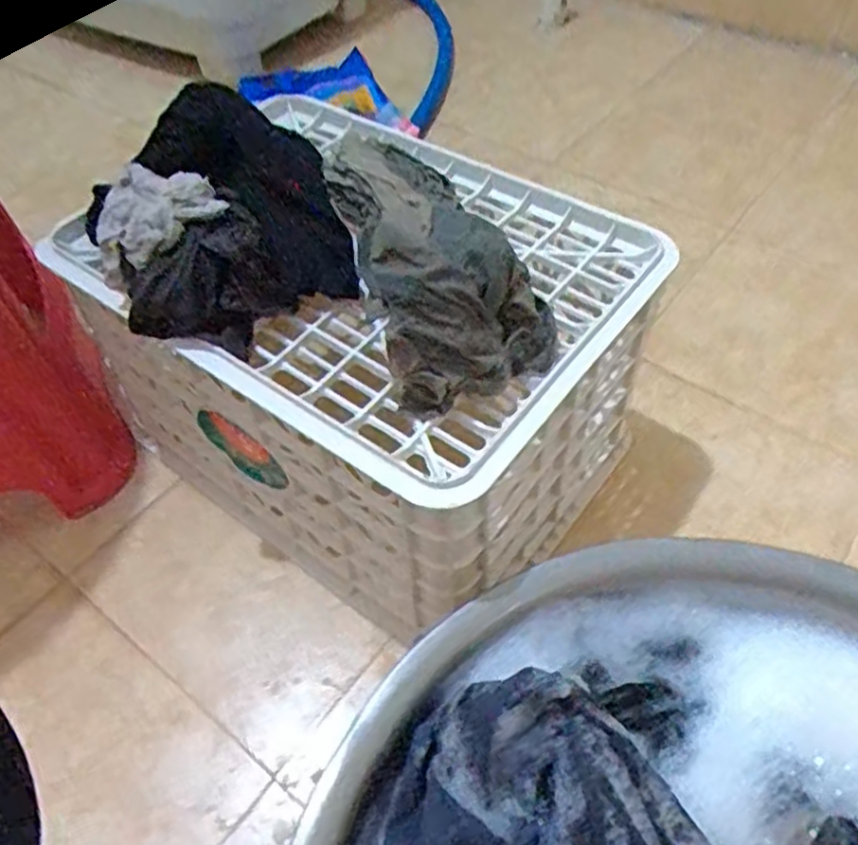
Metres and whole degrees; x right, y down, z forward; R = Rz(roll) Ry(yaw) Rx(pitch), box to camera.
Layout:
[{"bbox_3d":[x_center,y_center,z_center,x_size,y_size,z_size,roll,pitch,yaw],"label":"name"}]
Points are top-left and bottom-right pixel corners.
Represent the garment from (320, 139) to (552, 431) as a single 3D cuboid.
[{"bbox_3d":[-0.012,-0.144,0.543,0.122,0.097,0.276,-21,53,-13],"label":"garment"}]

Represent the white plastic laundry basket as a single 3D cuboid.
[{"bbox_3d":[-0.060,-0.068,0.699,0.465,0.258,0.356,35,60,26],"label":"white plastic laundry basket"}]

